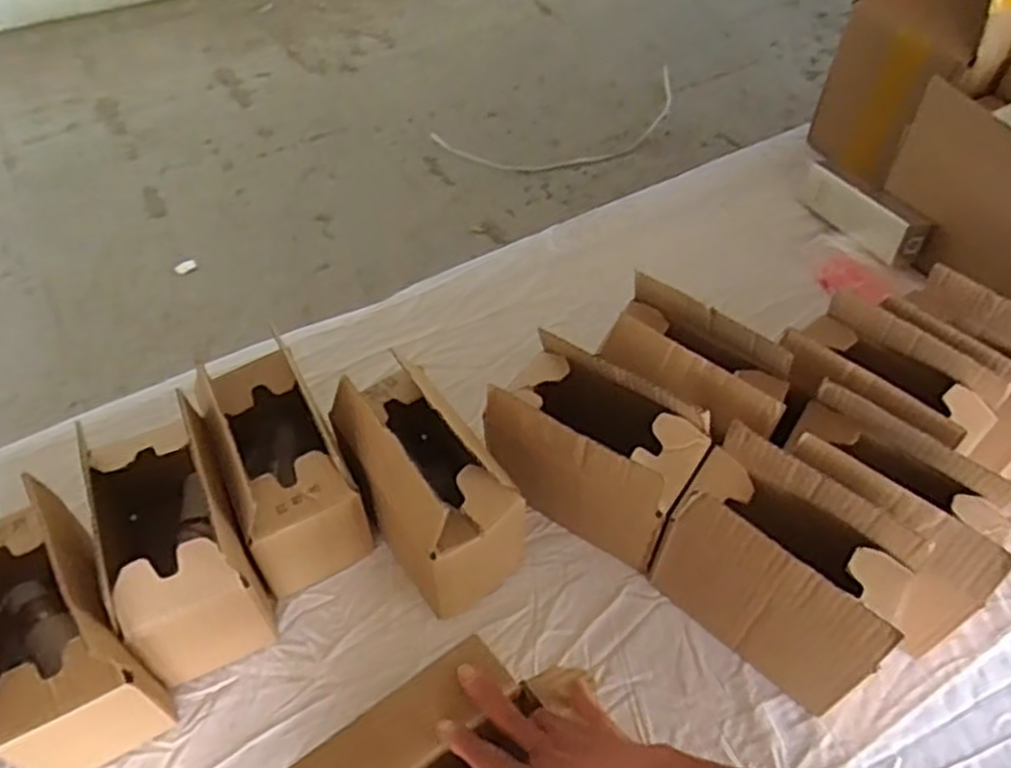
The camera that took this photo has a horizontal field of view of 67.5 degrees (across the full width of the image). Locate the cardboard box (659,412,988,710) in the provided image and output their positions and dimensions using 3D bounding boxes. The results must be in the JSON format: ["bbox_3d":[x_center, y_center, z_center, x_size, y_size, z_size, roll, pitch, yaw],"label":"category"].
[{"bbox_3d":[0.235,0.158,0.618,0.211,0.167,0.104,36,59,25],"label":"cardboard box"}]

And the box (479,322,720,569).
[{"bbox_3d":[0.078,0.068,0.693,0.181,0.161,0.096,31,57,23],"label":"box"}]

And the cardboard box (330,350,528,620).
[{"bbox_3d":[-0.072,0.090,0.668,0.083,0.164,0.185,-28,56,-22],"label":"cardboard box"}]

